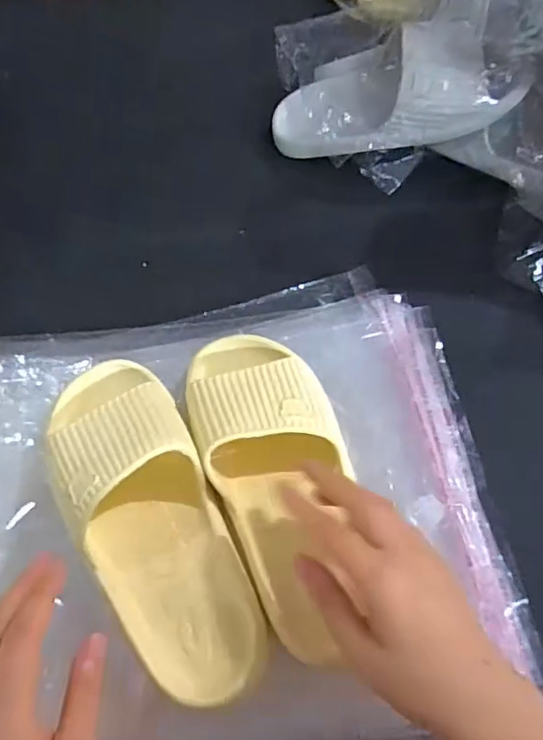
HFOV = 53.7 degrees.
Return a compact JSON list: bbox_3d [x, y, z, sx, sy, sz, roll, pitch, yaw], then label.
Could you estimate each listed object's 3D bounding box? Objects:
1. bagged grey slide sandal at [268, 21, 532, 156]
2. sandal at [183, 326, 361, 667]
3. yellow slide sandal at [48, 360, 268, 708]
[{"bbox_3d":[0.123,-0.288,0.558,0.260,0.092,0.127,-2,59,22],"label":"bagged grey slide sandal"},{"bbox_3d":[0.002,0.070,0.379,0.100,0.050,0.239,-10,64,-3],"label":"sandal"},{"bbox_3d":[-0.087,0.092,0.363,0.091,0.057,0.245,-24,62,-10],"label":"yellow slide sandal"}]

